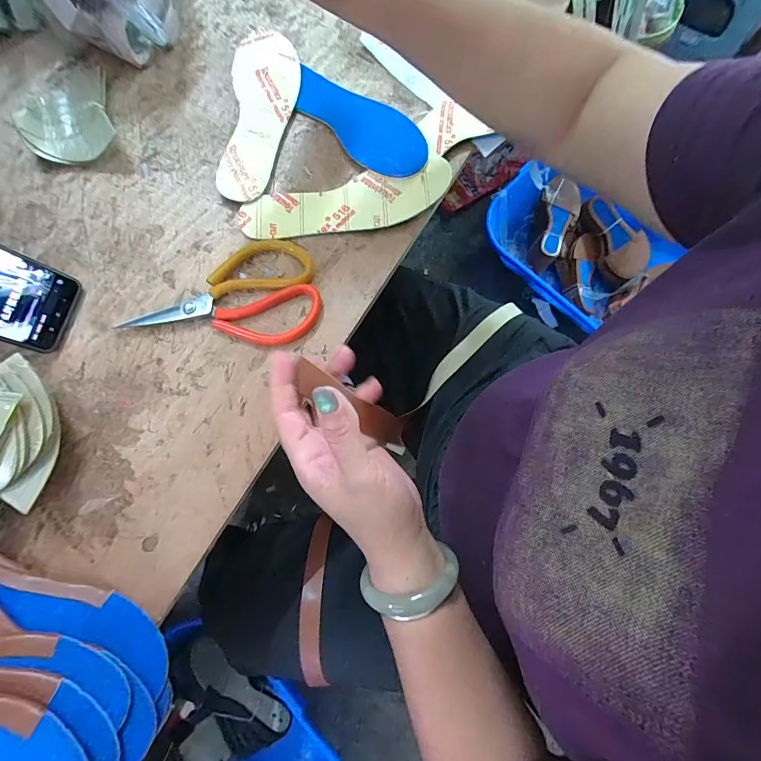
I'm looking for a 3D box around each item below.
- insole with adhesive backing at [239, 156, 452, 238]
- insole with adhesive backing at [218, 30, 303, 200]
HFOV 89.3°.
[{"bbox_3d":[-0.035,-0.184,0.398,0.218,0.016,0.062,-10,77,-2],"label":"insole with adhesive backing"},{"bbox_3d":[-0.131,-0.296,0.423,0.072,0.005,0.216,3,78,-6],"label":"insole with adhesive backing"}]

